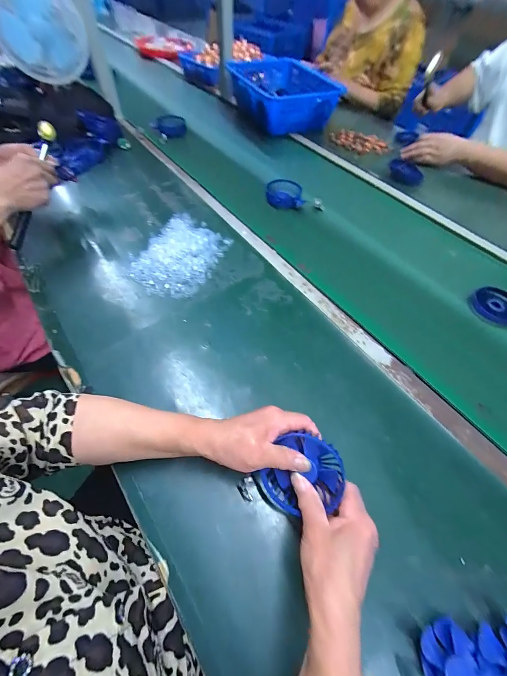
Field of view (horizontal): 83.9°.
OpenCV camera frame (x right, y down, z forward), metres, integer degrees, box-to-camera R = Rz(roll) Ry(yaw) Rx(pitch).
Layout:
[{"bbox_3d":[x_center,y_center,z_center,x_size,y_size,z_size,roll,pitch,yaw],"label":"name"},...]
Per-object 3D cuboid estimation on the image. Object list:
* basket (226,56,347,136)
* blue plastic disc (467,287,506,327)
[{"bbox_3d":[0.100,-0.832,0.996,0.282,0.145,0.356,-22,60,-19],"label":"basket"},{"bbox_3d":[0.471,-0.061,0.549,0.074,0.016,0.087,-44,70,-4],"label":"blue plastic disc"}]

